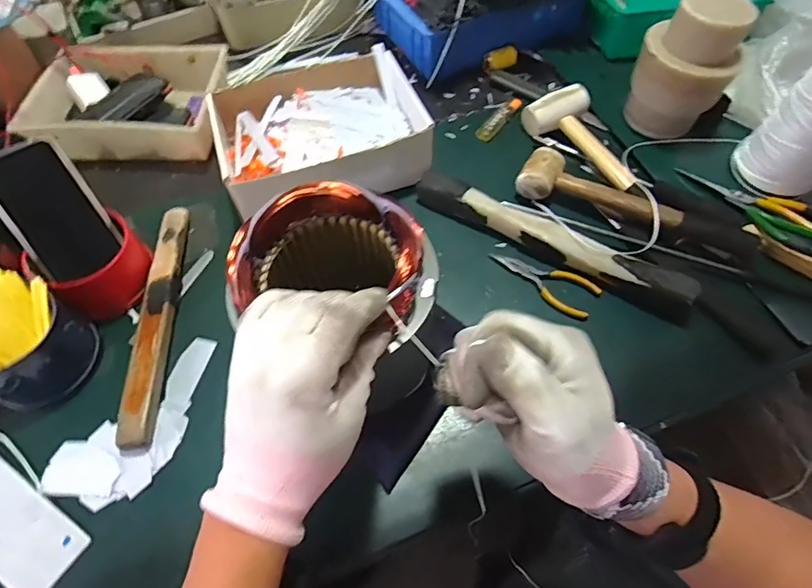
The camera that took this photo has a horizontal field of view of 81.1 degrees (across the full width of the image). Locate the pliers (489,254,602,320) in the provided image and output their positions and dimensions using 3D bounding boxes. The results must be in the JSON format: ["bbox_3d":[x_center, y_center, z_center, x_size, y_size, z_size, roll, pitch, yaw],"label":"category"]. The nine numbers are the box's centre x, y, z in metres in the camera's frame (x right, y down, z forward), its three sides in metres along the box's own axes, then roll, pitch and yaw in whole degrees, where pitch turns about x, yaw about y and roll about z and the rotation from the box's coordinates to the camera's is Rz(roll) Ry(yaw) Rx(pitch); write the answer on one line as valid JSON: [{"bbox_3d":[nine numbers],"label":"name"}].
[{"bbox_3d":[0.149,-0.017,0.516,0.116,0.011,0.047,32,65,18],"label":"pliers"}]

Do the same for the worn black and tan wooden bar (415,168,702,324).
[{"bbox_3d":[0.155,-0.063,0.523,0.315,0.029,0.036,29,64,17],"label":"worn black and tan wooden bar"}]

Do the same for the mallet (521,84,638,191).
[{"bbox_3d":[0.219,-0.191,0.594,0.080,0.041,0.165,-18,61,-9],"label":"mallet"}]

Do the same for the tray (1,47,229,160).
[{"bbox_3d":[-0.371,-0.258,0.651,0.252,0.068,0.177,-3,60,-1],"label":"tray"}]

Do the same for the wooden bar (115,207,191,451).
[{"bbox_3d":[-0.257,0.018,0.490,0.029,0.020,0.274,-6,60,-2],"label":"wooden bar"}]

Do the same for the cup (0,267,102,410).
[{"bbox_3d":[-0.363,0.042,0.439,0.101,0.085,0.100,-1,60,1],"label":"cup"}]

